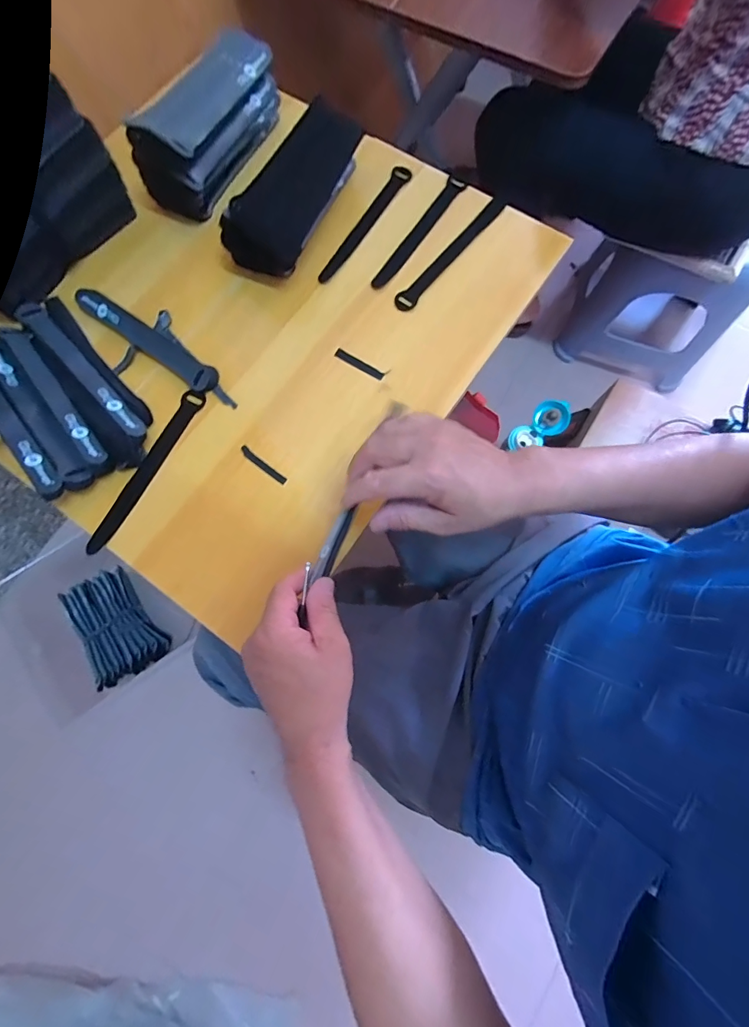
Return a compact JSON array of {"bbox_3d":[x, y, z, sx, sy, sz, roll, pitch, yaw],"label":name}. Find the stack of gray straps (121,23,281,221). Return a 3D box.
[{"bbox_3d":[-0.196,-0.466,0.490,0.073,0.090,0.202,24,78,6],"label":"stack of gray straps"}]

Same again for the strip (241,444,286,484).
[{"bbox_3d":[-0.117,-0.051,0.431,0.060,0.004,0.009,38,79,9],"label":"strip"}]

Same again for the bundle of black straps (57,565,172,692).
[{"bbox_3d":[-0.516,0.216,0.812,0.134,0.025,0.212,-35,78,-8],"label":"bundle of black straps"}]

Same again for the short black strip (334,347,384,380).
[{"bbox_3d":[-0.017,-0.167,0.459,0.059,0.005,0.012,29,78,7],"label":"short black strip"}]

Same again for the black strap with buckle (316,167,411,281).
[{"bbox_3d":[-0.012,-0.357,0.506,0.020,0.008,0.196,31,78,7],"label":"black strap with buckle"}]

